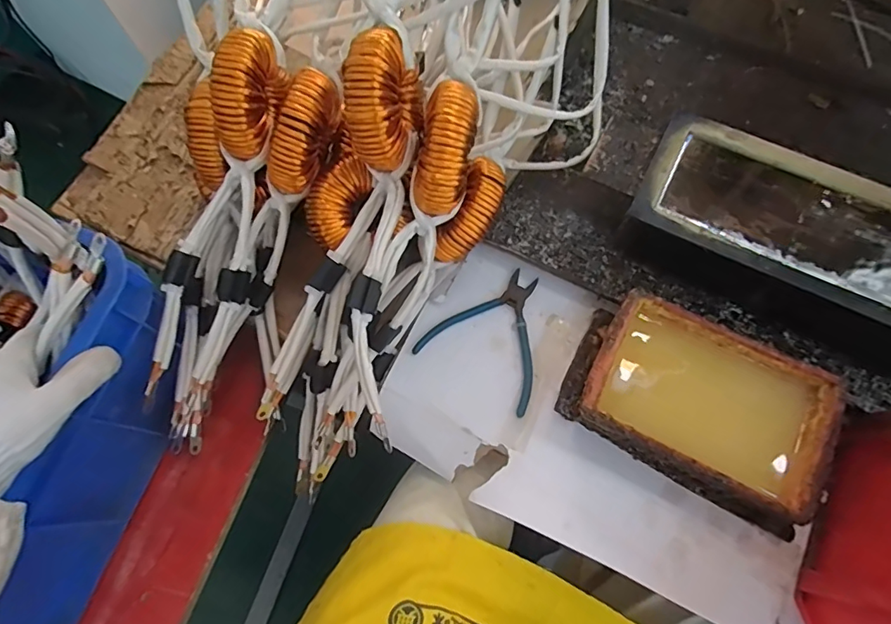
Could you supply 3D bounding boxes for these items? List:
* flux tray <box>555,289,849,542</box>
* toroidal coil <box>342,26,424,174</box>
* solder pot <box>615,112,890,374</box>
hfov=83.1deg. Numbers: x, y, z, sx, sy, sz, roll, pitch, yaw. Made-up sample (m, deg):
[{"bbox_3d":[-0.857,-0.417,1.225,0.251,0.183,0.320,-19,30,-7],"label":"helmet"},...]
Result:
[{"bbox_3d":[0.230,0.084,0.459,0.223,0.063,0.135,27,73,10],"label":"flux tray"},{"bbox_3d":[-0.053,-0.179,0.423,0.051,0.079,0.092,9,71,5],"label":"toroidal coil"},{"bbox_3d":[0.356,-0.064,0.499,0.334,0.083,0.142,26,73,10],"label":"solder pot"}]

